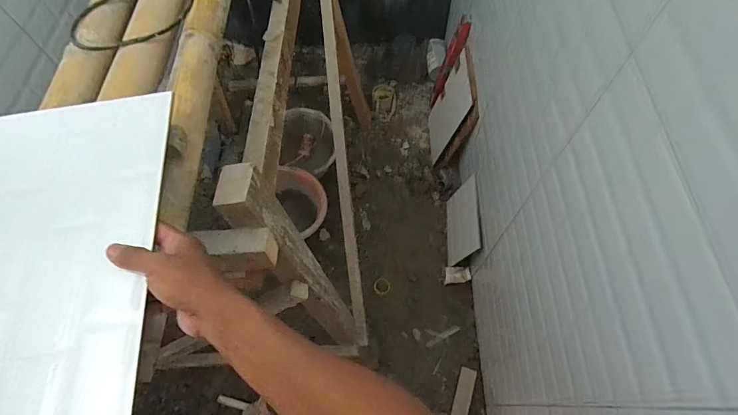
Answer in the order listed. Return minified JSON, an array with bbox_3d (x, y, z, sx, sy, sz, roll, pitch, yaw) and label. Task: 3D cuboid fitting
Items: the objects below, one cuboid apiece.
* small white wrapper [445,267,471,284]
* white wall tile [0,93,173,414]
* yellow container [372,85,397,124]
[{"bbox_3d":[0.305,0.232,1.345,0.085,0.017,0.056,-4,81,14],"label":"small white wrapper"},{"bbox_3d":[-0.330,0.060,0.376,0.245,0.015,0.378,-7,64,-1],"label":"white wall tile"},{"bbox_3d":[0.066,-0.449,1.689,0.104,0.056,0.173,-1,64,2],"label":"yellow container"}]

